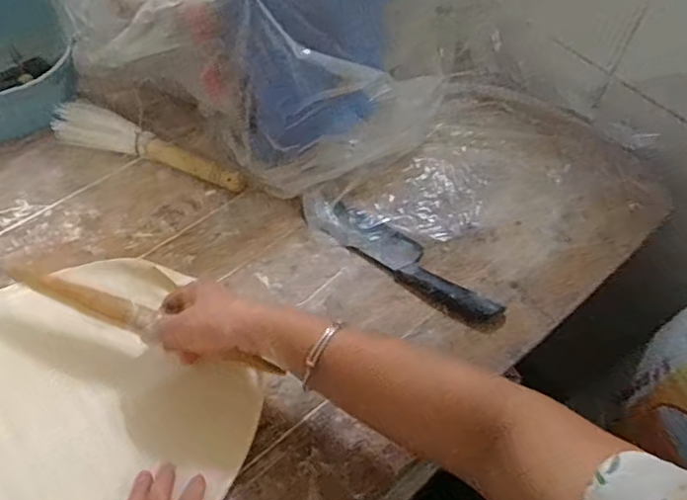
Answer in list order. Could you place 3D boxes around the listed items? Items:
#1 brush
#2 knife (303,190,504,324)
[{"bbox_3d":[-0.239,-0.124,0.698,0.254,0.041,0.052,18,57,9],"label":"brush"},{"bbox_3d":[0.063,0.002,0.637,0.246,0.028,0.053,32,60,17],"label":"knife"}]

